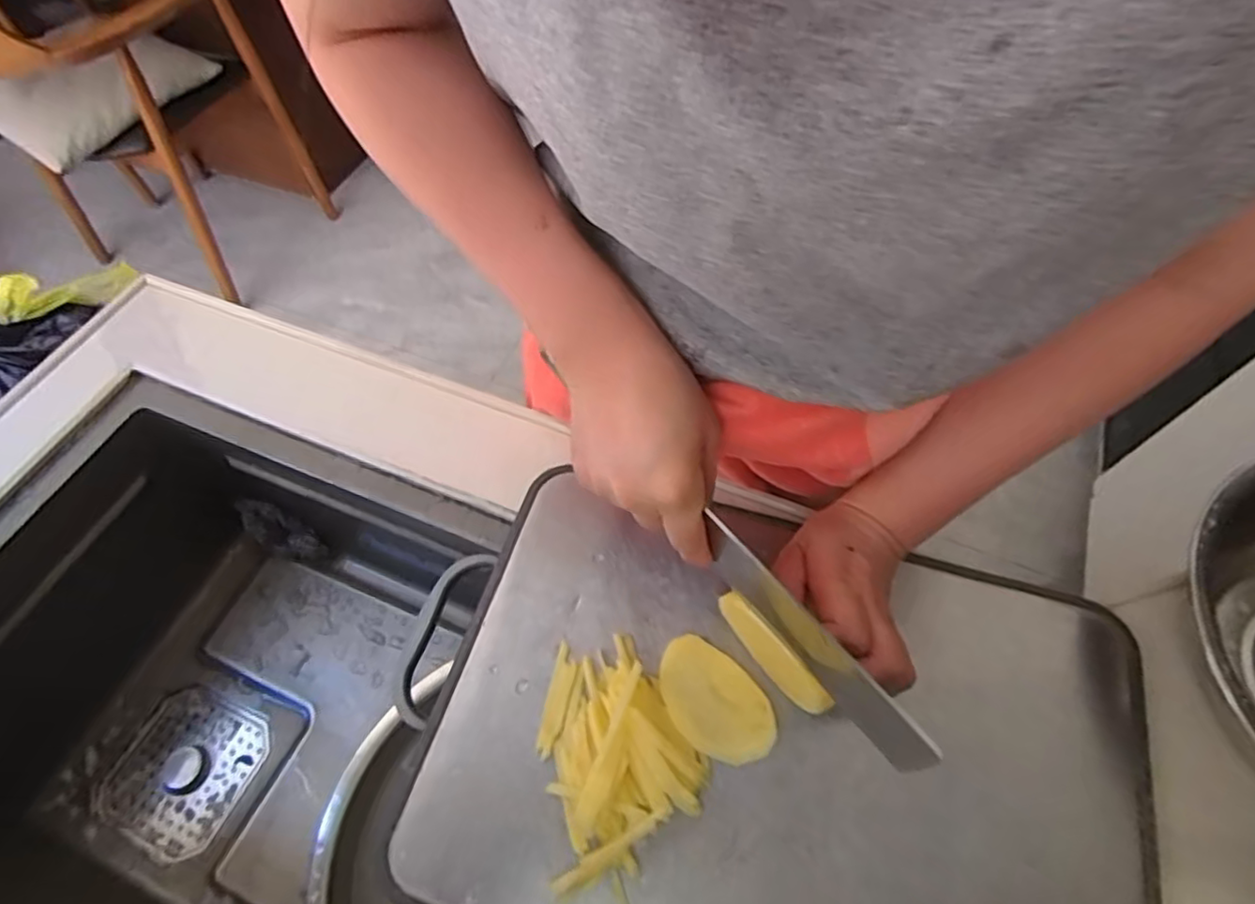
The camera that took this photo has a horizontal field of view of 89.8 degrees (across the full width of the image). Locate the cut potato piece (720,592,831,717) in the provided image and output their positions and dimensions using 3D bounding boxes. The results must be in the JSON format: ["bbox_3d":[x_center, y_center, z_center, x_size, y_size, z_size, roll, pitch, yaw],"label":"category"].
[{"bbox_3d":[0.088,0.122,0.387,0.010,0.044,0.087,-34,64,-17],"label":"cut potato piece"}]

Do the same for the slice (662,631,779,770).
[{"bbox_3d":[0.054,0.156,0.400,0.054,0.007,0.082,-35,64,-18],"label":"slice"}]

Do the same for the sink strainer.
[{"bbox_3d":[-0.426,0.305,0.607,0.135,0.007,0.128,20,62,13],"label":"sink strainer"}]

